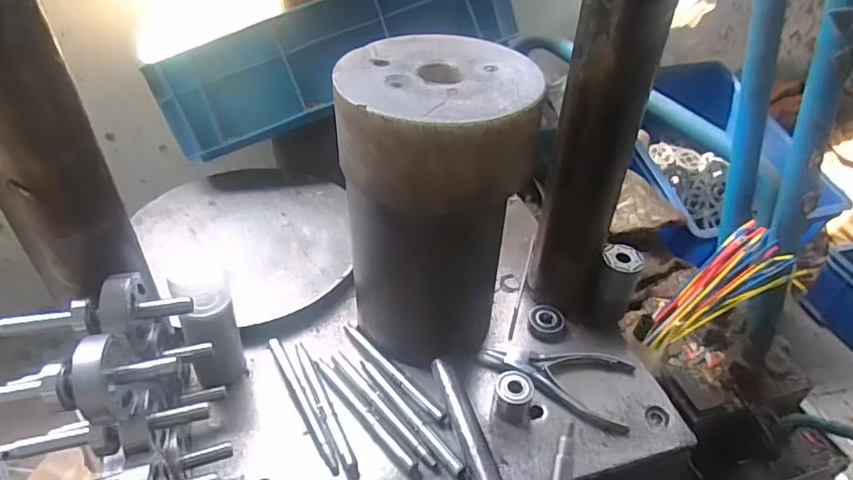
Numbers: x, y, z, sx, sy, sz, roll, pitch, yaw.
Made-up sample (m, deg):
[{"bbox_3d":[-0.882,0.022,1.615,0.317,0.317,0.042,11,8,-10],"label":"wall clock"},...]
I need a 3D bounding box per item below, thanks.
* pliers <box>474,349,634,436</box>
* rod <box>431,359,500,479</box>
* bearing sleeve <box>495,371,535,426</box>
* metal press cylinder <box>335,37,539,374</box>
[{"bbox_3d":[0.113,0.119,0.495,0.133,0.016,0.070,12,41,13],"label":"pliers"},{"bbox_3d":[0.032,0.150,0.445,0.017,0.010,0.133,-10,41,-13],"label":"rod"},{"bbox_3d":[0.073,0.132,0.470,0.029,0.036,0.028,6,40,6],"label":"bearing sleeve"},{"bbox_3d":[0.007,-0.022,0.464,0.138,0.239,0.139,-2,40,-5],"label":"metal press cylinder"}]

